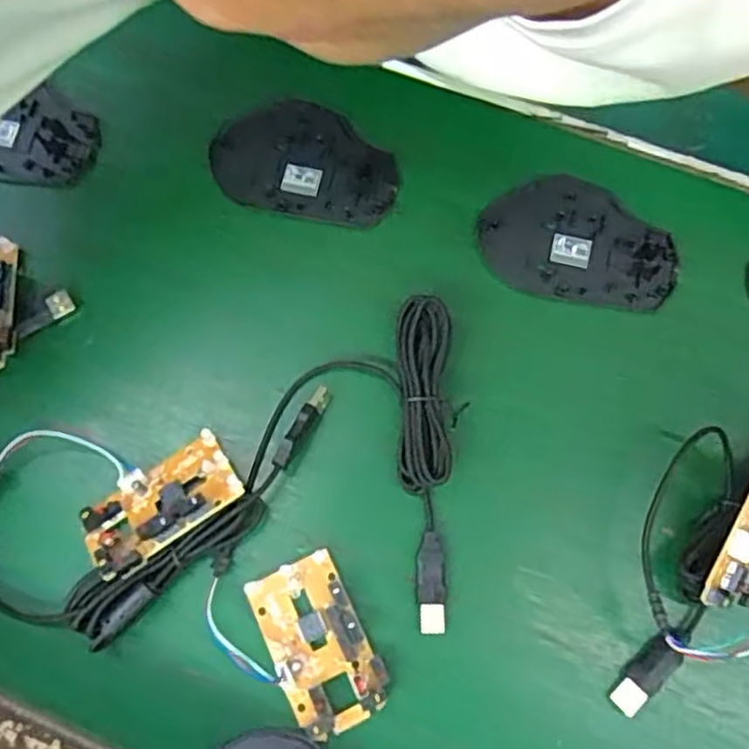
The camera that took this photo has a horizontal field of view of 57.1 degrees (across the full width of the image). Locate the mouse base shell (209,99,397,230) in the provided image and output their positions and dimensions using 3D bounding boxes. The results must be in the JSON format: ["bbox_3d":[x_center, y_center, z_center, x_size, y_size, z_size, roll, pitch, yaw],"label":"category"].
[{"bbox_3d":[-0.041,-0.125,0.406,0.107,0.010,0.071,11,73,3],"label":"mouse base shell"}]

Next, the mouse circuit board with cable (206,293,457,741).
[{"bbox_3d":[-0.019,0.062,0.346,0.109,0.019,0.205,4,73,1],"label":"mouse circuit board with cable"}]

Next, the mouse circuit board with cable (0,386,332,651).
[{"bbox_3d":[-0.112,0.071,0.341,0.183,0.023,0.101,-9,73,-3],"label":"mouse circuit board with cable"}]

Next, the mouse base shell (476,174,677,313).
[{"bbox_3d":[0.115,-0.076,0.392,0.107,0.009,0.073,16,74,4],"label":"mouse base shell"}]

